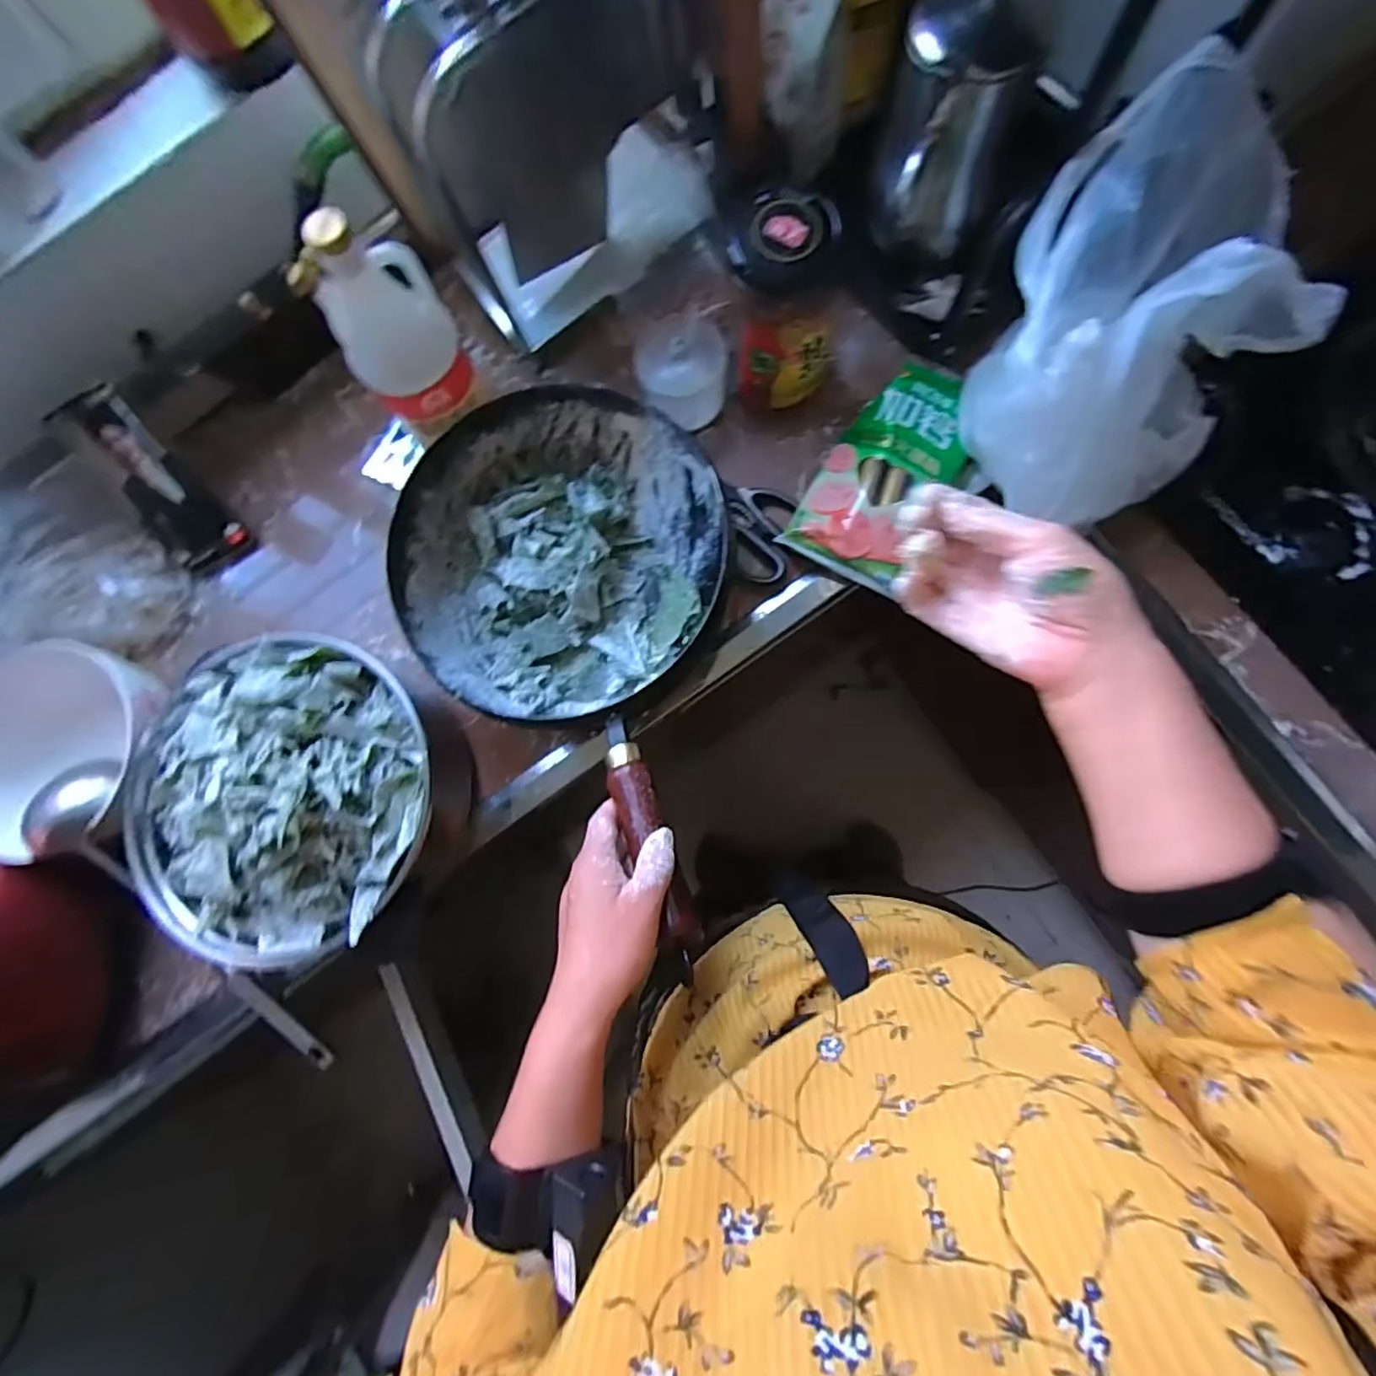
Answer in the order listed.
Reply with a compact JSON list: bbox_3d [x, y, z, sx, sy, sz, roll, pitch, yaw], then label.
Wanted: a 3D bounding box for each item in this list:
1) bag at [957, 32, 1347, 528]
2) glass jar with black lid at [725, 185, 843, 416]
[{"bbox_3d":[0.312,-0.252,0.450,0.206,0.181,0.191,-38,80,0],"label":"bag"},{"bbox_3d":[0.080,-0.304,0.505,0.091,0.155,0.087,-1,82,6],"label":"glass jar with black lid"}]

